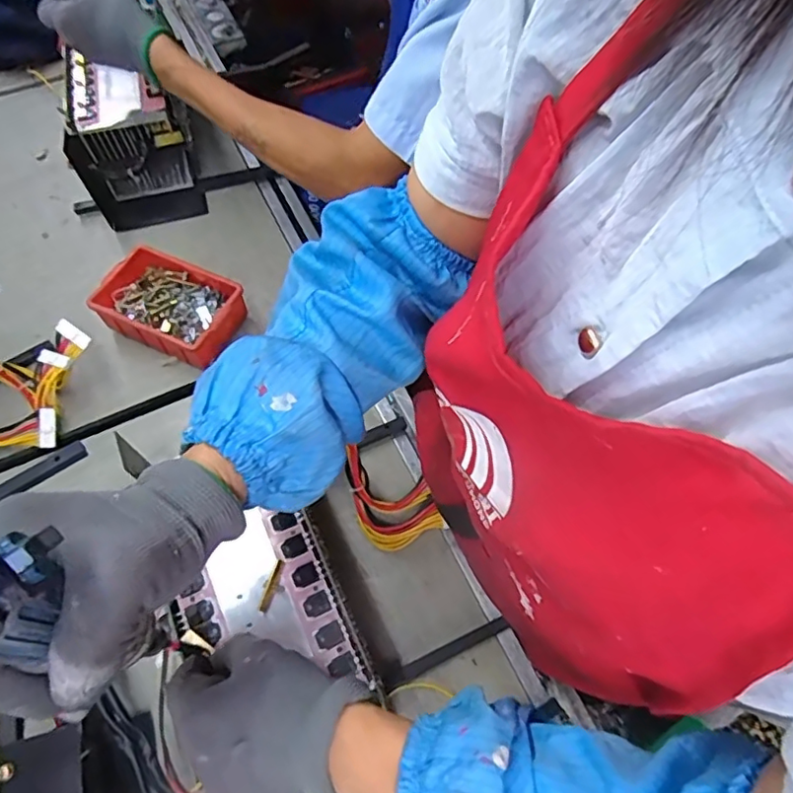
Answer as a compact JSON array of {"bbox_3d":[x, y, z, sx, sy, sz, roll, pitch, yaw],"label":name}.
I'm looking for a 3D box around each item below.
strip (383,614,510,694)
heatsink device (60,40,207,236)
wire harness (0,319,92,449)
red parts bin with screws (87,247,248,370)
[{"bbox_3d":[0.044,0.228,0.513,0.120,0.006,0.013,-23,65,-11],"label":"strip"},{"bbox_3d":[-0.327,-0.321,0.732,0.132,0.127,0.164,-10,63,-4],"label":"heatsink device"},{"bbox_3d":[-0.396,-0.016,0.594,0.141,0.091,0.119,1,63,1],"label":"wire harness"},{"bbox_3d":[-0.252,-0.101,0.658,0.147,0.057,0.098,21,65,11],"label":"red parts bin with screws"}]

